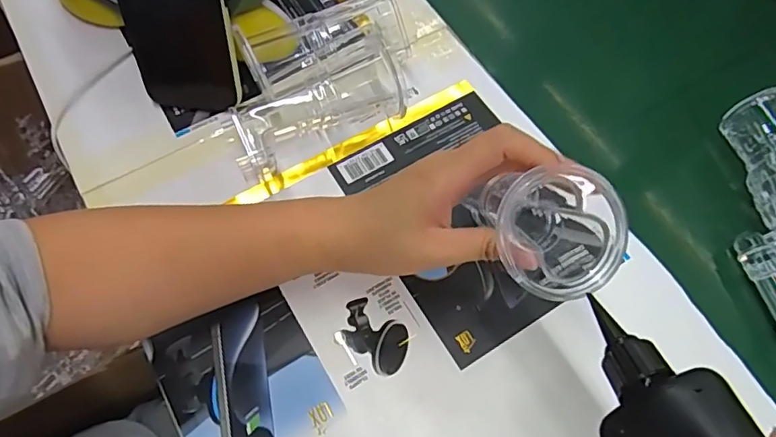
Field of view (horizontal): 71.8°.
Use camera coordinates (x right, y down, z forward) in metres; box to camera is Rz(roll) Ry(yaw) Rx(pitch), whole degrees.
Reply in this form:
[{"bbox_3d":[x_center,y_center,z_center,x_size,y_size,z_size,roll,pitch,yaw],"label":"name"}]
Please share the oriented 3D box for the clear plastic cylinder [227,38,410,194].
[{"bbox_3d":[-0.049,-0.085,0.410,0.149,0.058,0.057,-34,70,-15],"label":"clear plastic cylinder"}]

